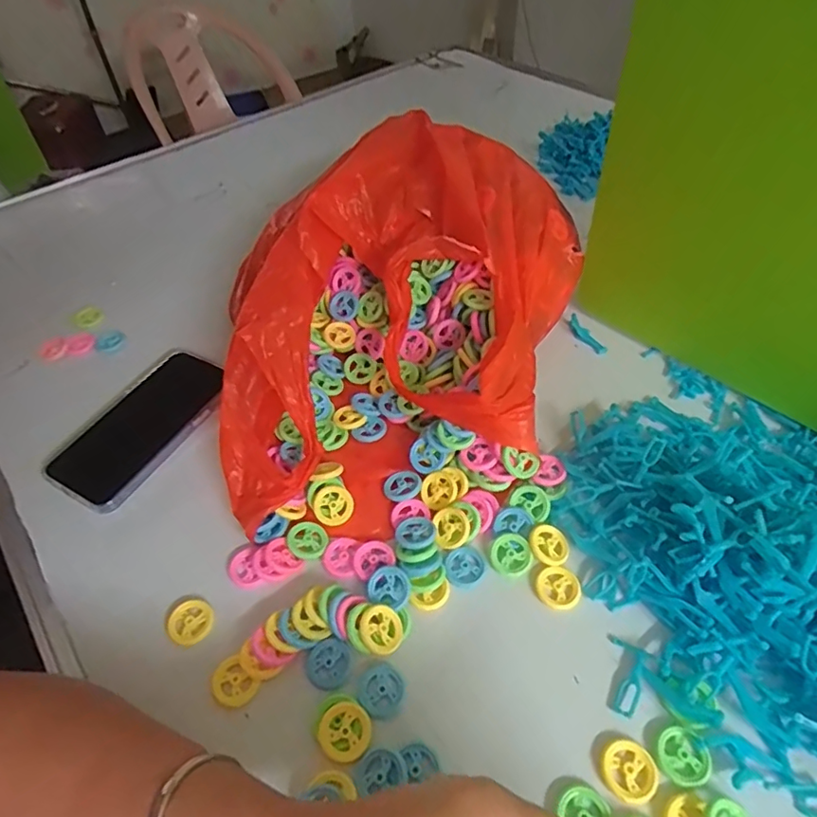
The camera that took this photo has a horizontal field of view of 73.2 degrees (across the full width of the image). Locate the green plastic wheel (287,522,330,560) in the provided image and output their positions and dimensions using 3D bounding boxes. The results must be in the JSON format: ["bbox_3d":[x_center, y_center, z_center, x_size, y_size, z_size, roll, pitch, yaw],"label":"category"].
[{"bbox_3d":[-0.073,0.096,0.400,0.027,0.007,0.029,-2,49,2],"label":"green plastic wheel"}]

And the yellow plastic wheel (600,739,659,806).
[{"bbox_3d":[0.122,0.199,0.302,0.030,0.004,0.028,-2,49,2],"label":"yellow plastic wheel"}]

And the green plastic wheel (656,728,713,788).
[{"bbox_3d":[0.153,0.194,0.306,0.026,0.005,0.027,-2,49,2],"label":"green plastic wheel"}]

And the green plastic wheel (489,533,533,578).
[{"bbox_3d":[0.072,0.102,0.385,0.029,0.004,0.029,-2,49,2],"label":"green plastic wheel"}]

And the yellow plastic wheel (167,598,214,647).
[{"bbox_3d":[-0.146,0.144,0.370,0.026,0.008,0.029,19,53,19],"label":"yellow plastic wheel"}]

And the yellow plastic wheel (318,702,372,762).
[{"bbox_3d":[-0.037,0.188,0.319,0.029,0.008,0.028,-2,49,2],"label":"yellow plastic wheel"}]

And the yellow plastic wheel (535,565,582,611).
[{"bbox_3d":[0.102,0.121,0.372,0.029,0.004,0.029,-2,49,2],"label":"yellow plastic wheel"}]

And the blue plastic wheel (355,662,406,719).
[{"bbox_3d":[-0.017,0.172,0.336,0.029,0.005,0.029,-2,49,2],"label":"blue plastic wheel"}]

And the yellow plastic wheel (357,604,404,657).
[{"bbox_3d":[-0.017,0.140,0.348,0.030,0.004,0.029,13,61,-24],"label":"yellow plastic wheel"}]

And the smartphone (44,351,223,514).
[{"bbox_3d":[-0.228,0.013,0.476,0.081,0.010,0.155,25,61,18],"label":"smartphone"}]

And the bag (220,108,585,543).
[{"bbox_3d":[0.007,-0.078,0.461,0.231,0.134,0.383,14,51,15],"label":"bag"}]

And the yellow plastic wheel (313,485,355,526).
[{"bbox_3d":[-0.057,0.074,0.417,0.029,0.004,0.029,-34,84,-16],"label":"yellow plastic wheel"}]

